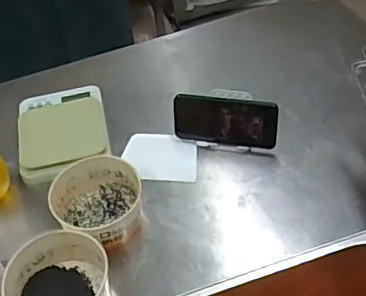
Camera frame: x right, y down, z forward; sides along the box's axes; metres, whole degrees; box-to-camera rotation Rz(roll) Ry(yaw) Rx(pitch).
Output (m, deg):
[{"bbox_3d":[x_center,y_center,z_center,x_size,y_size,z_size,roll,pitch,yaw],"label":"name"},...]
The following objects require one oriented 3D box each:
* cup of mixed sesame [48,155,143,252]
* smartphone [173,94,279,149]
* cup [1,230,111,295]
[{"bbox_3d":[-0.117,0.081,0.798,0.124,0.073,0.118,-4,46,4],"label":"cup of mixed sesame"},{"bbox_3d":[0.065,-0.039,0.871,0.163,0.086,0.014,6,32,17],"label":"smartphone"},{"bbox_3d":[-0.160,0.180,0.723,0.122,0.073,0.118,-4,46,4],"label":"cup"}]

